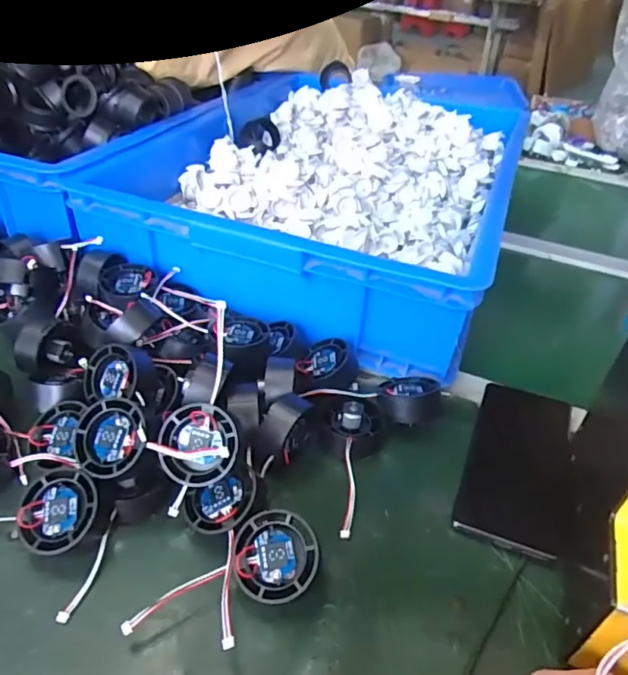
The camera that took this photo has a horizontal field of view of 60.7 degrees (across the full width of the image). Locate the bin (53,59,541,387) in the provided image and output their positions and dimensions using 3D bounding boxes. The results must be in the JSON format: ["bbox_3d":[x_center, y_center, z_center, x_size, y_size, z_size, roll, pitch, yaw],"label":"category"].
[{"bbox_3d":[0.029,-0.237,0.688,0.426,0.108,0.584,16,40,13],"label":"bin"}]

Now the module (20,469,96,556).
[{"bbox_3d":[-0.163,0.113,0.349,0.050,0.018,0.050,-1,66,2],"label":"module"}]

